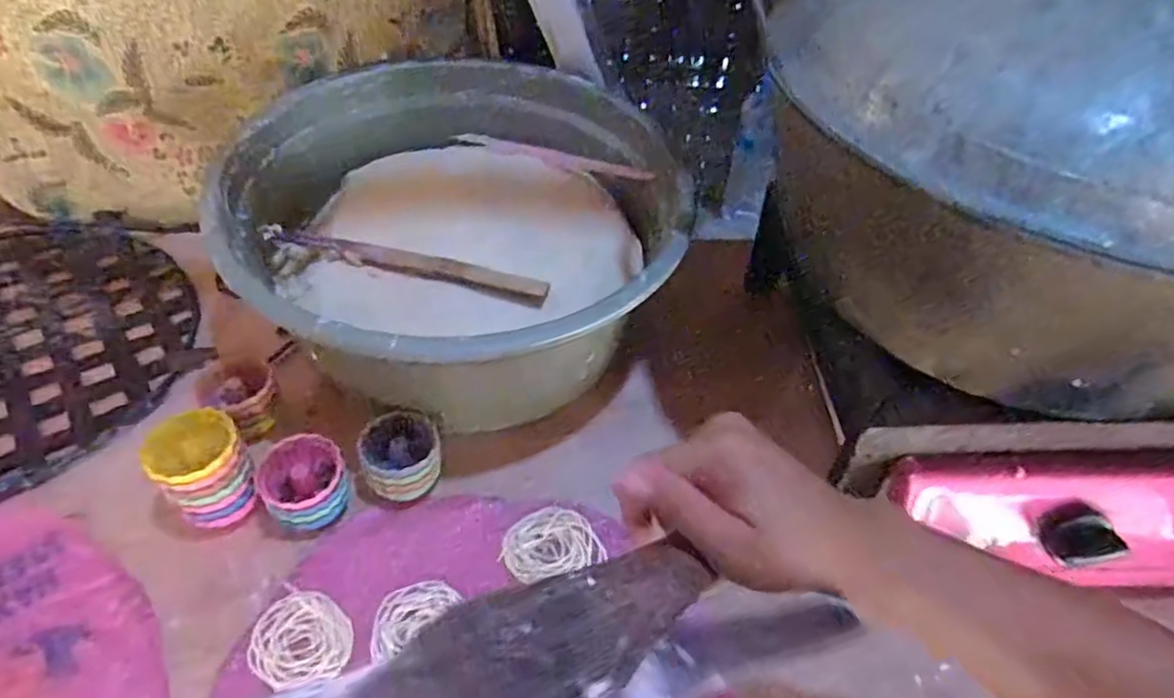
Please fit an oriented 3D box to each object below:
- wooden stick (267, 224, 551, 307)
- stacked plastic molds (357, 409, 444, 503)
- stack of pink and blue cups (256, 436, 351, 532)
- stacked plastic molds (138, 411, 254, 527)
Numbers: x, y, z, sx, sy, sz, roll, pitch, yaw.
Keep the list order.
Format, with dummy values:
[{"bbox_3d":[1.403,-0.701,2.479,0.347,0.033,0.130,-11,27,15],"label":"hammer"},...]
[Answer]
[{"bbox_3d":[-0.157,-0.072,0.583,0.252,0.005,0.023,13,67,7],"label":"wooden stick"},{"bbox_3d":[-0.153,0.091,0.562,0.066,0.049,0.067,1,47,-1],"label":"stacked plastic molds"},{"bbox_3d":[-0.222,0.109,0.541,0.061,0.052,0.064,-29,55,-26],"label":"stack of pink and blue cups"},{"bbox_3d":[-0.288,0.089,0.512,0.065,0.066,0.064,-28,54,-25],"label":"stacked plastic molds"}]

